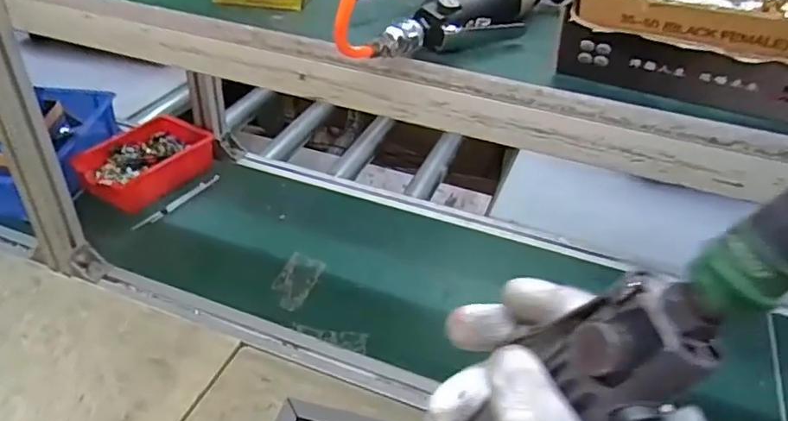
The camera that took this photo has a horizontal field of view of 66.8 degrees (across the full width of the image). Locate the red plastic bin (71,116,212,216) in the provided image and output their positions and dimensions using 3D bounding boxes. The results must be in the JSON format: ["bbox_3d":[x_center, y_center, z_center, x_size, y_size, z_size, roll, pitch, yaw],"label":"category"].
[{"bbox_3d":[-0.410,-0.079,0.998,0.146,0.051,0.215,23,41,24],"label":"red plastic bin"}]

